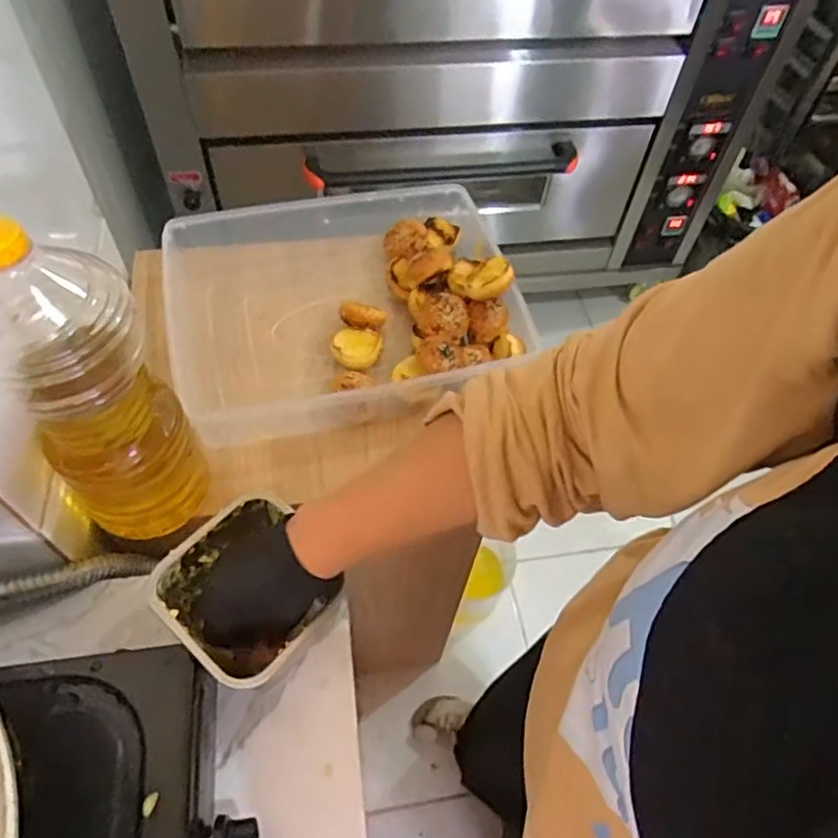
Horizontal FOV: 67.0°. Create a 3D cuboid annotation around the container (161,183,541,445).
[{"bbox_3d":[-0.087,-0.129,0.706,0.365,0.082,0.297,-9,57,-10],"label":"container"}]

